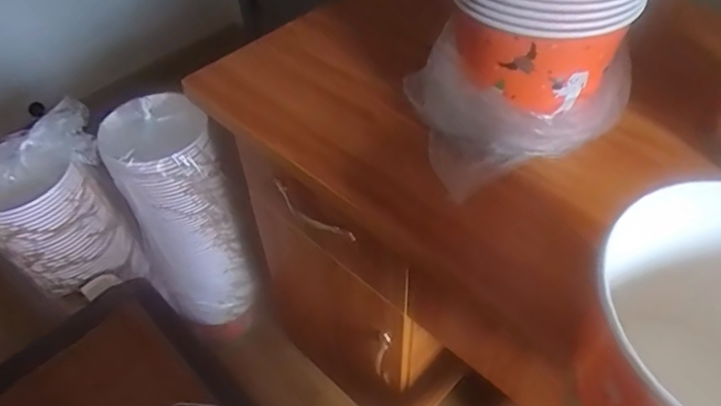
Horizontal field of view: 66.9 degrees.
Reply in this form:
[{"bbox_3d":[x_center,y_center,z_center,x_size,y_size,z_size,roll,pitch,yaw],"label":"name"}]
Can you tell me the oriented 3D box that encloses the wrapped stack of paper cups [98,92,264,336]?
[{"bbox_3d":[-0.314,0.042,0.998,0.157,0.465,0.157,26,54,23],"label":"wrapped stack of paper cups"}]

